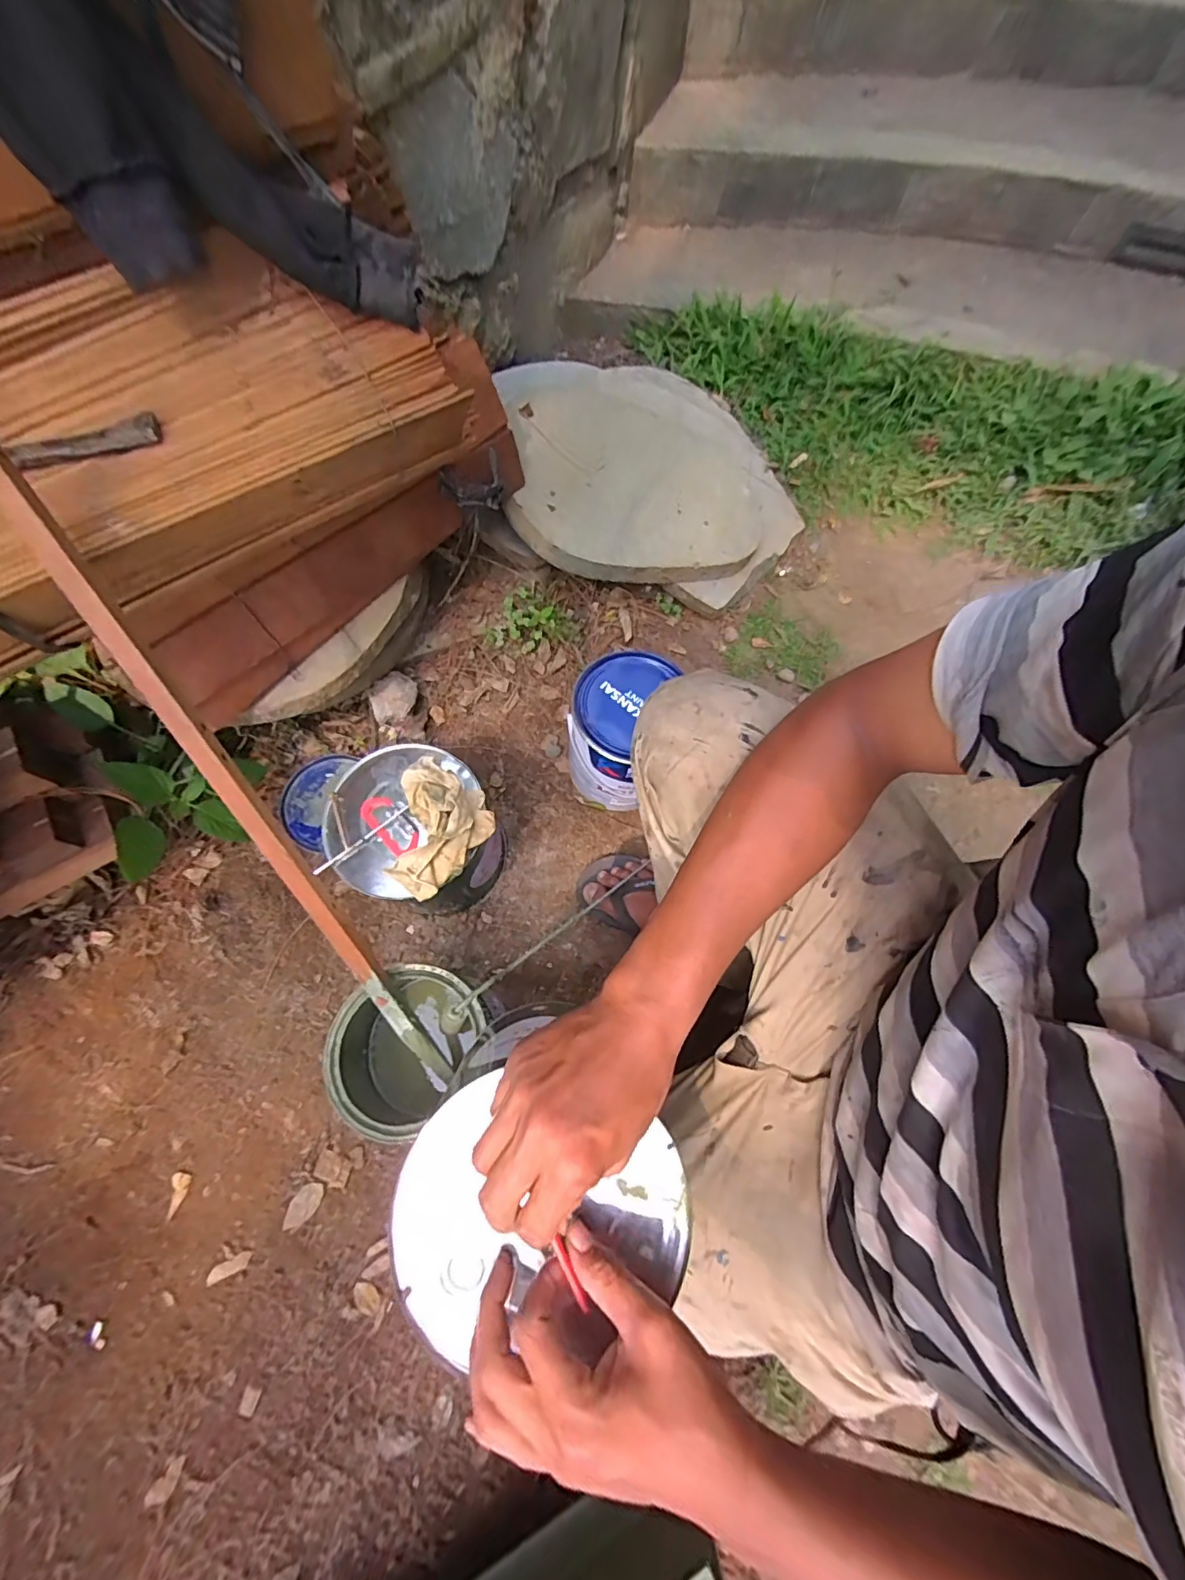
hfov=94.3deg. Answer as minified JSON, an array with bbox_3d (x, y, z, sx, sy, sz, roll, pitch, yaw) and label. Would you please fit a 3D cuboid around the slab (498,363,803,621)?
[{"bbox_3d":[0.120,-0.587,1.013,0.571,0.073,0.523,8,70,-15],"label":"slab"}]

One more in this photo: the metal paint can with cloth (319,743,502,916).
[{"bbox_3d":[-0.225,0.062,0.737,0.180,0.213,0.175,1,68,-1],"label":"metal paint can with cloth"}]

